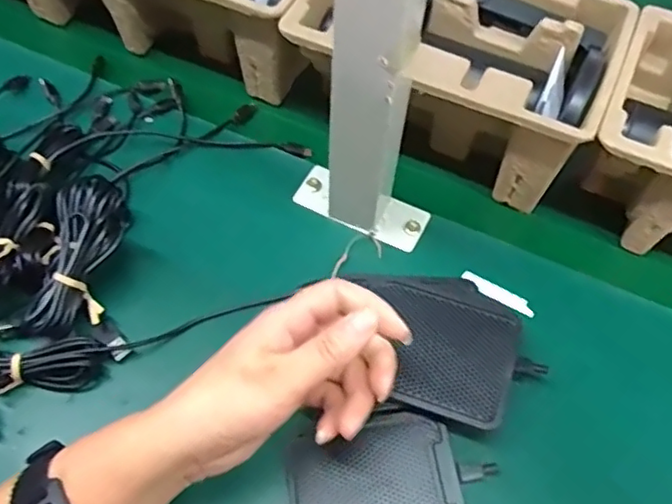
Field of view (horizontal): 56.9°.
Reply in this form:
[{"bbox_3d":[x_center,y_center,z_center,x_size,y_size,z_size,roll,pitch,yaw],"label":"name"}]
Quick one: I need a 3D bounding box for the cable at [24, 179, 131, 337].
[{"bbox_3d":[-0.171,0.000,0.417,0.044,0.023,0.111,6,59,3],"label":"cable"}]

